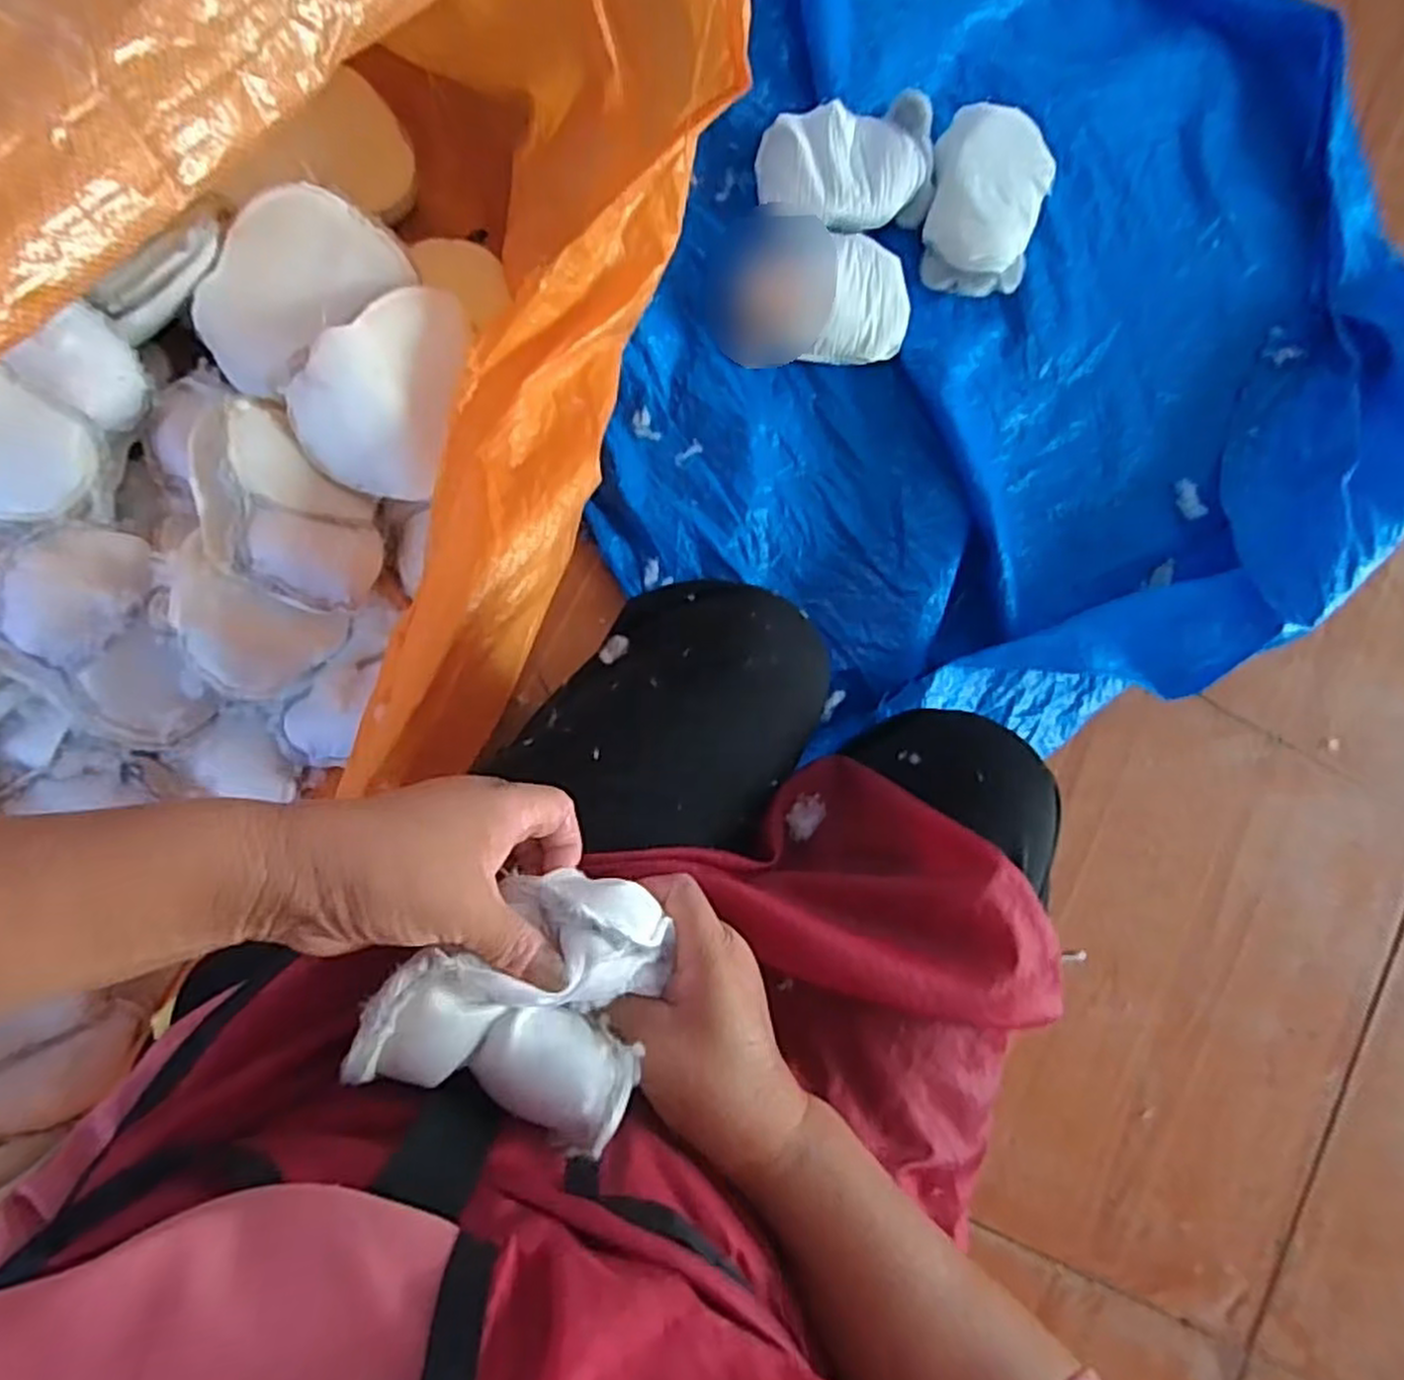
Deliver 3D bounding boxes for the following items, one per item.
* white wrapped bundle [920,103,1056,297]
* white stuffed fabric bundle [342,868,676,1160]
[{"bbox_3d":[0.297,-0.511,0.818,0.125,0.053,0.176,14,86,-5],"label":"white wrapped bundle"},{"bbox_3d":[-0.068,0.121,0.319,0.107,0.043,0.096,27,85,-4],"label":"white stuffed fabric bundle"}]

